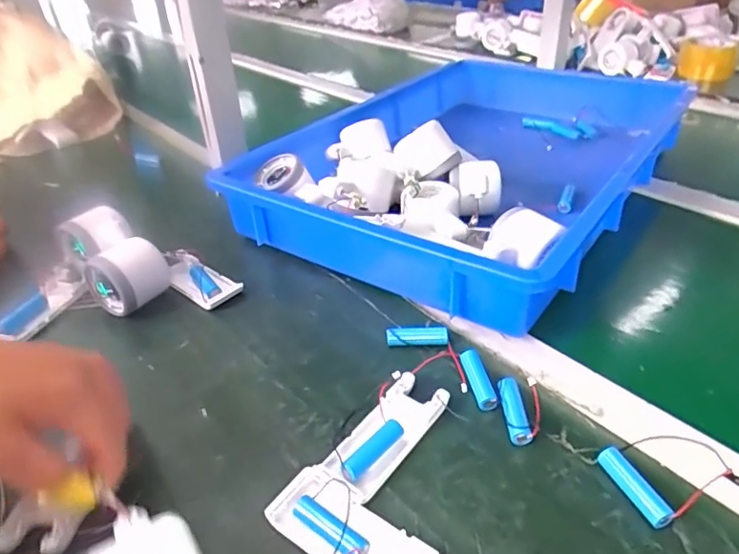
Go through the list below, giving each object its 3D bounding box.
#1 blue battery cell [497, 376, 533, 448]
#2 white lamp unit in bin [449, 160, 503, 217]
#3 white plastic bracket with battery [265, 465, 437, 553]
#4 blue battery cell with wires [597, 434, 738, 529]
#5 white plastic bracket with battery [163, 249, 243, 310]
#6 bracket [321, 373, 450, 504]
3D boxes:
[{"bbox_3d":[0.101,0.094,0.382,0.015,0.016,0.050,-3,35,2],"label":"blue battery cell"},{"bbox_3d":[0.112,-0.087,0.576,0.055,0.053,0.062,4,36,12],"label":"white lamp unit in bin"},{"bbox_3d":[-0.009,0.149,0.310,0.103,0.017,0.042,23,43,33],"label":"white plastic bracket with battery"},{"bbox_3d":[0.190,0.119,0.338,0.079,0.015,0.055,-11,36,-10],"label":"blue battery cell with wires"},{"bbox_3d":[-0.167,0.002,0.529,0.089,0.031,0.038,21,42,31],"label":"white plastic bracket with battery"},{"bbox_3d":[0.013,0.103,0.370,0.038,0.014,0.095,23,43,32],"label":"bracket"}]

